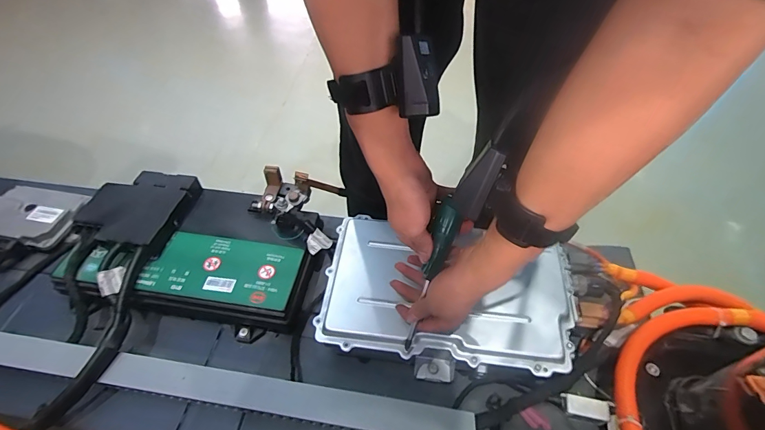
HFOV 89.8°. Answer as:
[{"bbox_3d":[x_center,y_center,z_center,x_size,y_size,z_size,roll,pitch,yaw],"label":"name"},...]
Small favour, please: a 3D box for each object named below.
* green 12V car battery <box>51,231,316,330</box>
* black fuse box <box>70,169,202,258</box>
[{"bbox_3d":[-0.289,0.090,0.575,0.350,0.069,0.119,6,51,5],"label":"green 12V car battery"},{"bbox_3d":[-0.391,-0.009,0.616,0.148,0.043,0.146,9,51,8],"label":"black fuse box"}]

